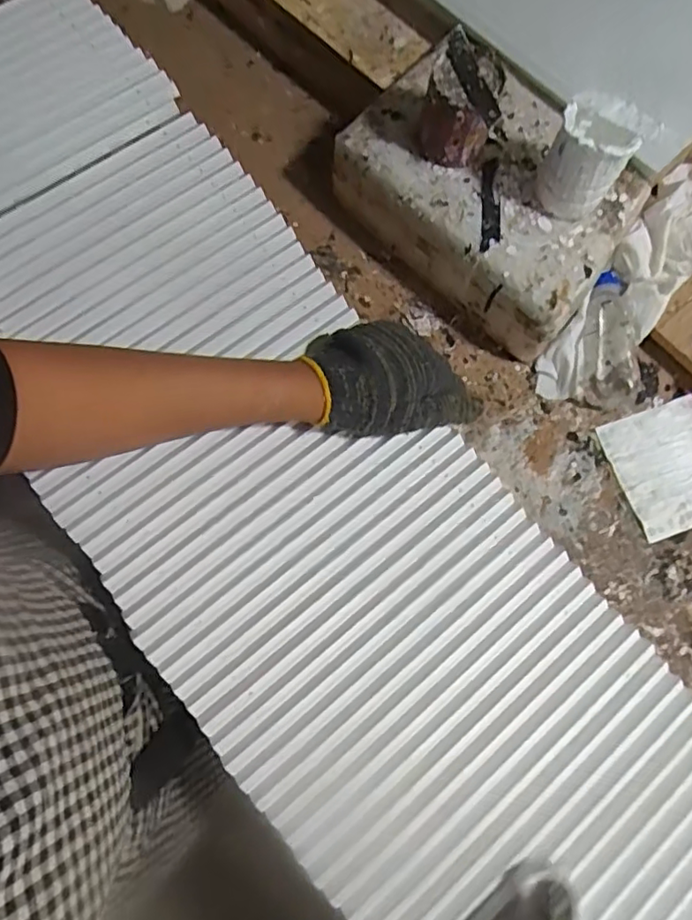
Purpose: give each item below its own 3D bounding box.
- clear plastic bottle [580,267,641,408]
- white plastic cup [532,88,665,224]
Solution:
[{"bbox_3d":[0.270,-0.122,0.616,0.056,0.053,0.134,2,78,0],"label":"clear plastic bottle"},{"bbox_3d":[0.205,-0.258,0.527,0.067,0.086,0.064,41,80,8],"label":"white plastic cup"}]

